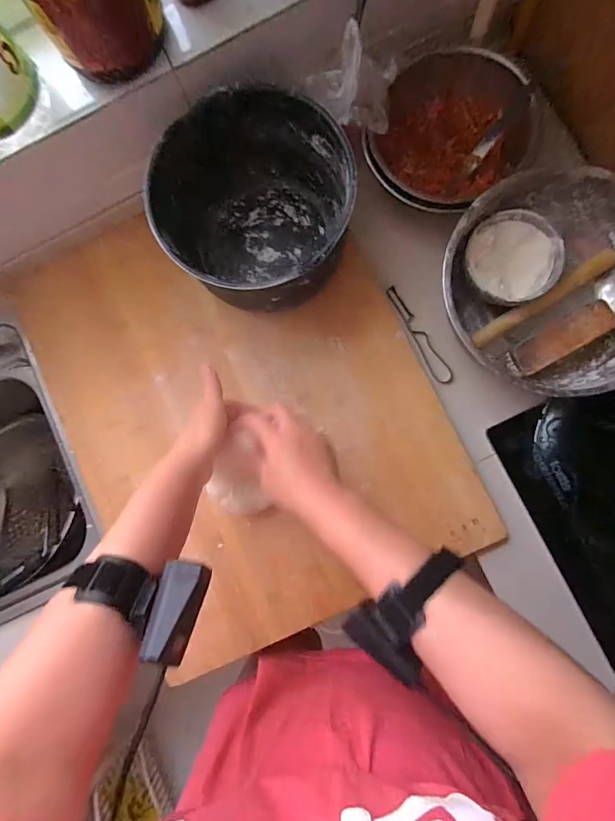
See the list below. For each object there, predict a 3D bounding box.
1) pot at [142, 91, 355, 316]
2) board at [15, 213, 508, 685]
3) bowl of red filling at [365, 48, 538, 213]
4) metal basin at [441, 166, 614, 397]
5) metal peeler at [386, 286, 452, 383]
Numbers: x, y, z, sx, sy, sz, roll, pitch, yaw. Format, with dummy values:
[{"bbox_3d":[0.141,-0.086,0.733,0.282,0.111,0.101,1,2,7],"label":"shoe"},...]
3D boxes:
[{"bbox_3d":[-0.055,-0.256,0.500,0.215,0.128,0.237,-43,84,1],"label":"pot"},{"bbox_3d":[-0.094,-0.016,0.548,0.496,0.034,0.619,-26,86,4],"label":"board"},{"bbox_3d":[0.192,-0.372,0.543,0.184,0.058,0.200,24,90,6],"label":"bowl of red filling"},{"bbox_3d":[0.319,-0.168,0.500,0.269,0.088,0.250,0,88,5],"label":"metal basin"},{"bbox_3d":[0.157,-0.106,0.561,0.026,0.010,0.158,-31,85,3],"label":"metal peeler"}]

